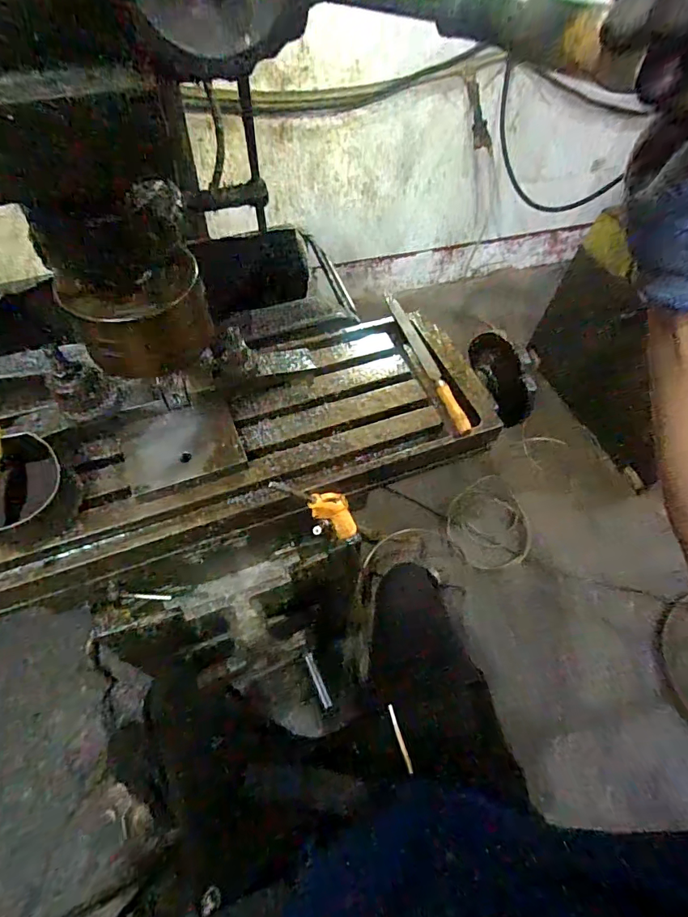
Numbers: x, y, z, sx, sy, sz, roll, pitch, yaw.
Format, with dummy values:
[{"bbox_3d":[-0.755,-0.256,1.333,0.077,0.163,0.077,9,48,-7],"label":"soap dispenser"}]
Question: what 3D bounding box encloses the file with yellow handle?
[{"bbox_3d":[0.116,-0.146,0.651,0.020,0.018,0.277,-13,59,-13],"label":"file with yellow handle"}]

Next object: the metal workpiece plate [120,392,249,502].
[{"bbox_3d":[-0.190,-0.015,0.535,0.129,0.010,0.106,-19,66,-10],"label":"metal workpiece plate"}]

